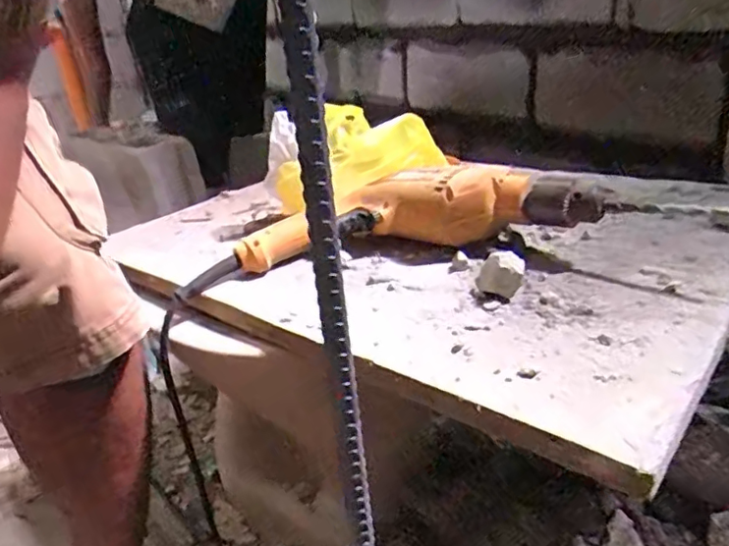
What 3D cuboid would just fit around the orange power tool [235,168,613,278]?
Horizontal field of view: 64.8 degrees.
[{"bbox_3d":[0.040,-0.052,0.518,0.305,0.064,0.090,0,27,9],"label":"orange power tool"}]

